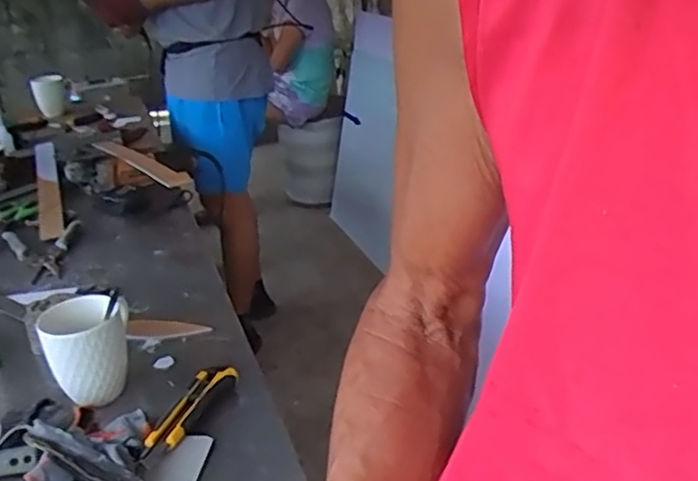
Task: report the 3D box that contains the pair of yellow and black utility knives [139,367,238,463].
[{"bbox_3d":[-0.167,0.177,0.683,0.039,0.025,0.149,7,26,21],"label":"pair of yellow and black utility knives"}]

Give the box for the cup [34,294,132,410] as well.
[{"bbox_3d":[-0.280,0.122,0.719,0.077,0.116,0.076,-3,24,1],"label":"cup"}]

